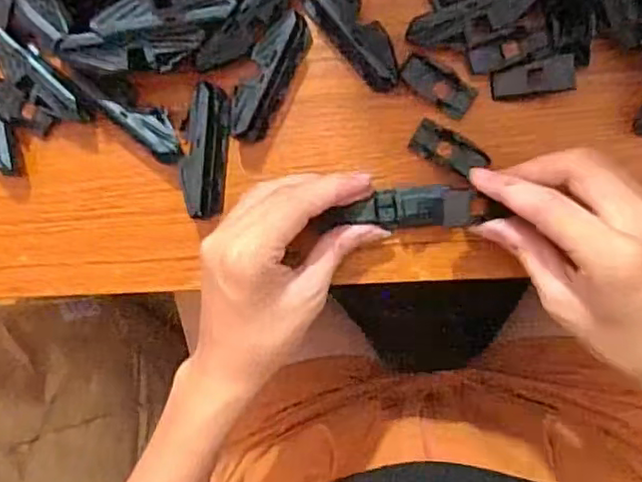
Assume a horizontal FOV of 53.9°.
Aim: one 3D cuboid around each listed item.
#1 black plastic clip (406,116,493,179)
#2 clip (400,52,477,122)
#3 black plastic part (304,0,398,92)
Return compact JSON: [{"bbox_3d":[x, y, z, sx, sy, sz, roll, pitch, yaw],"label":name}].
[{"bbox_3d":[0.068,-0.048,0.333,0.040,0.004,0.018,30,96,5],"label":"black plastic clip"},{"bbox_3d":[0.060,-0.081,0.330,0.041,0.009,0.018,32,96,5],"label":"clip"},{"bbox_3d":[0.017,-0.111,0.330,0.025,0.018,0.067,-40,87,8],"label":"black plastic part"}]

